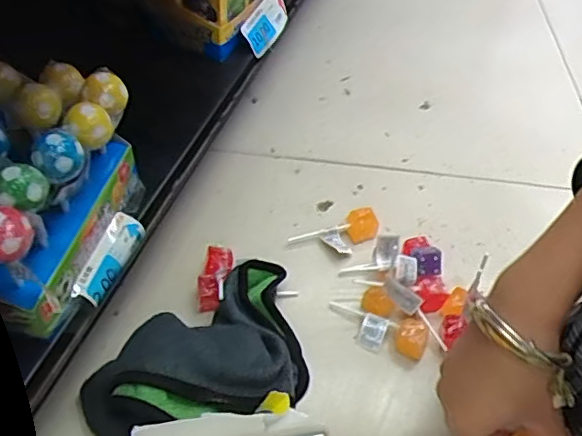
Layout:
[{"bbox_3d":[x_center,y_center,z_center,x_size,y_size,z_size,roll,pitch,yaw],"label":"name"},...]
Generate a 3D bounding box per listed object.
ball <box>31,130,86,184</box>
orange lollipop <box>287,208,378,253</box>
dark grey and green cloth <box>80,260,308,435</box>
[{"bbox_3d":[-0.147,-0.039,0.353,0.029,0.028,0.023,-28,57,-27],"label":"ball"},{"bbox_3d":[0.045,0.016,0.547,0.086,0.026,0.033,-10,51,-15],"label":"orange lollipop"},{"bbox_3d":[-0.057,0.108,0.431,0.196,0.065,0.114,-30,58,-28],"label":"dark grey and green cloth"}]

